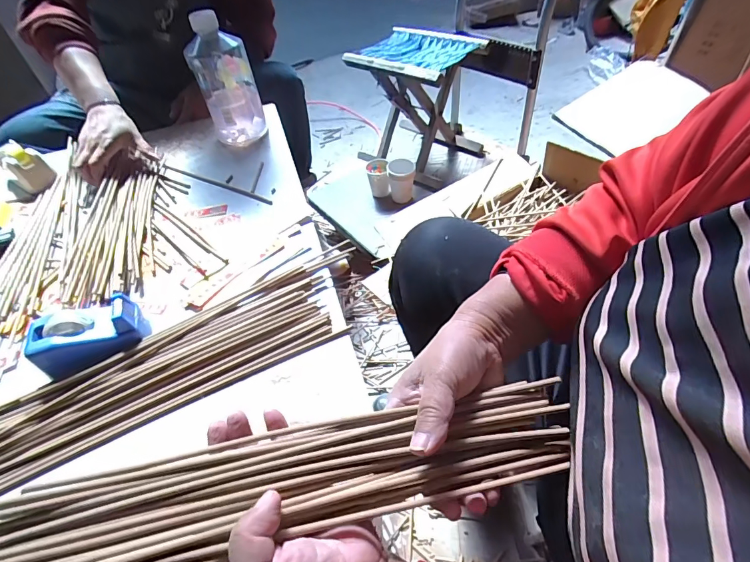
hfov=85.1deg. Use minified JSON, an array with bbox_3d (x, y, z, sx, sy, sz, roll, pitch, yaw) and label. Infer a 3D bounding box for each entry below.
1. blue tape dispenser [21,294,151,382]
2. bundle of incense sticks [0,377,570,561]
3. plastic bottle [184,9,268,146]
[{"bbox_3d":[-0.296,0.058,0.429,0.099,0.050,0.067,-18,48,-10],"label":"blue tape dispenser"},{"bbox_3d":[-0.057,0.126,0.250,0.372,0.019,0.073,-10,47,-9],"label":"bundle of incense sticks"},{"bbox_3d":[-0.260,-0.351,0.709,0.093,0.189,0.082,-18,48,-10],"label":"plastic bottle"}]

